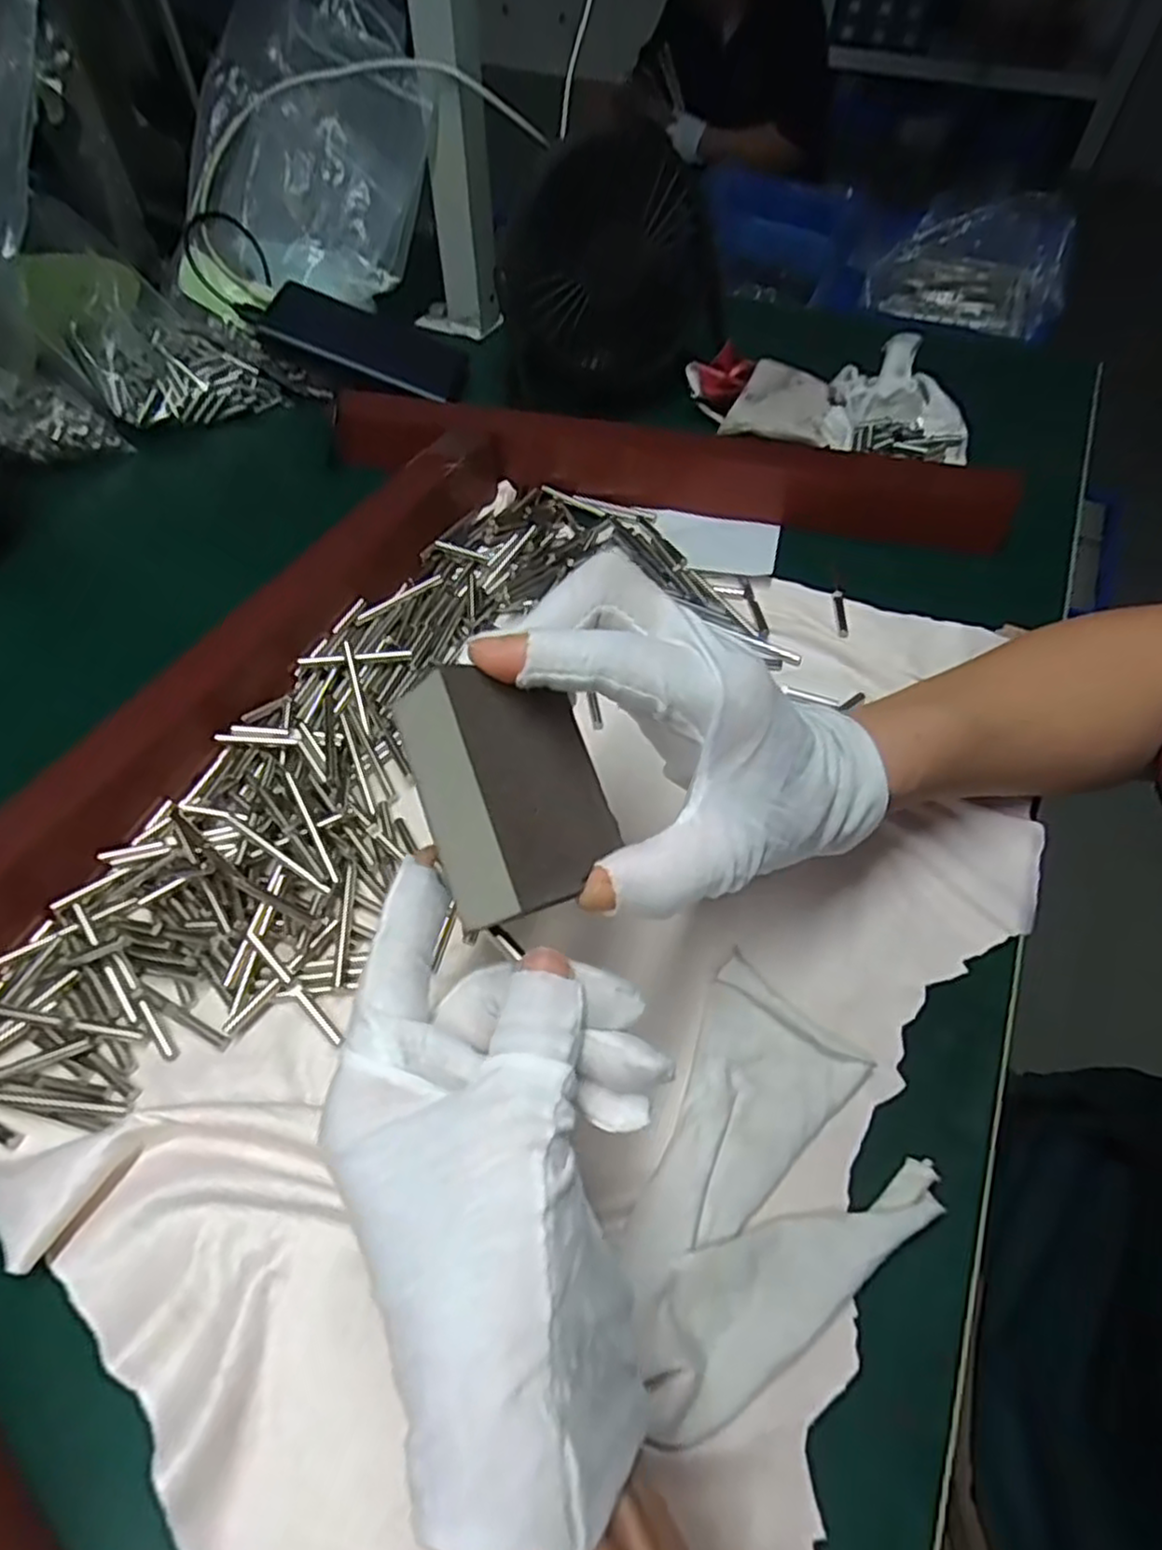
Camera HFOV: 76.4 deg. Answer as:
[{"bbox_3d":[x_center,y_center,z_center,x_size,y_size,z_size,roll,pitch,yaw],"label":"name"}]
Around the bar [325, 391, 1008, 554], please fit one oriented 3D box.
[{"bbox_3d":[0.044,-0.182,0.434,0.391,0.039,0.030,13,56,8],"label":"bar"}]

